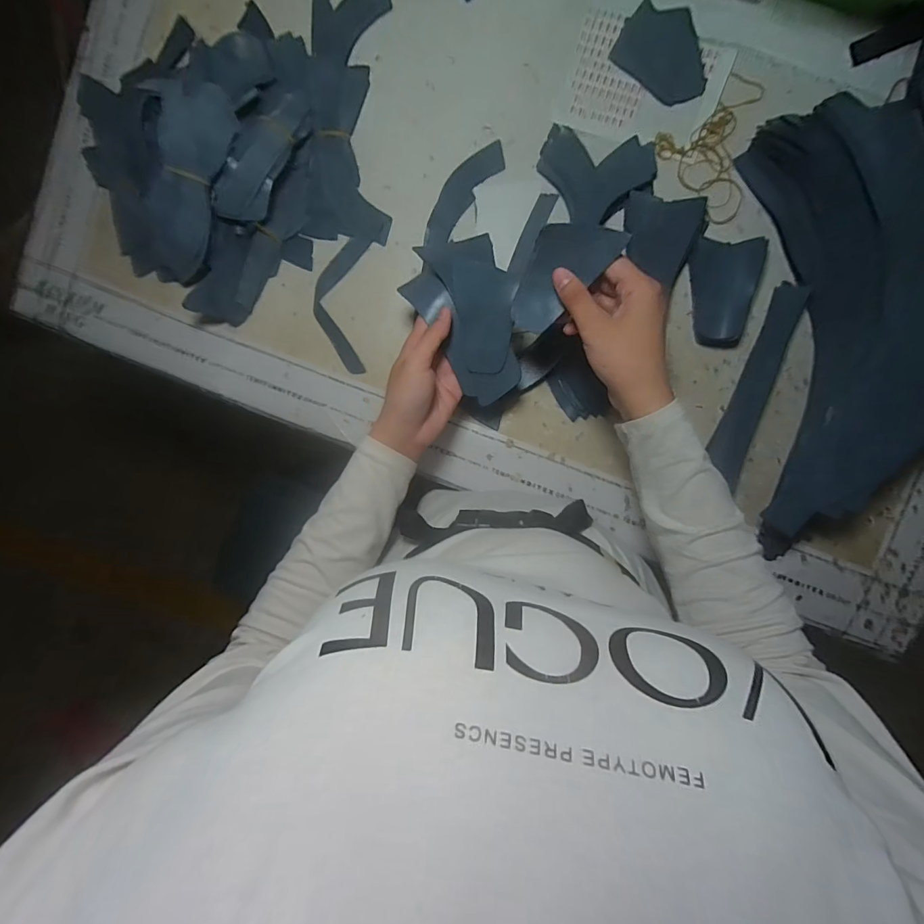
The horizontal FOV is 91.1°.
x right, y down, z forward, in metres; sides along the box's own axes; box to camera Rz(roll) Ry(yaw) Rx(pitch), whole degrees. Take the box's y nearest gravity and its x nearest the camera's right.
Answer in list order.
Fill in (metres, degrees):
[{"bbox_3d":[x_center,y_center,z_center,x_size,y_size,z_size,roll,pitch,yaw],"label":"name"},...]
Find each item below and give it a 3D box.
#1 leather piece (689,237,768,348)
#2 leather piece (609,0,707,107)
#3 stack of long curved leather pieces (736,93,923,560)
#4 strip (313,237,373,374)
[{"bbox_3d":[0.244,-0.160,0.426,0.056,0.023,0.094,9,94,4],"label":"leather piece"},{"bbox_3d":[0.193,-0.385,0.426,0.094,0.004,0.068,45,95,1],"label":"leather piece"},{"bbox_3d":[0.345,-0.115,0.391,0.135,0.074,0.374,-2,93,4],"label":"stack of long curved leather pieces"},{"bbox_3d":[-0.124,-0.161,0.465,0.053,0.008,0.134,4,93,4],"label":"strip"}]

